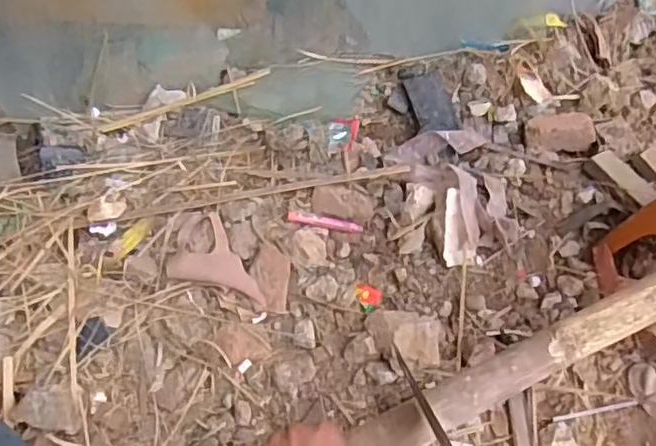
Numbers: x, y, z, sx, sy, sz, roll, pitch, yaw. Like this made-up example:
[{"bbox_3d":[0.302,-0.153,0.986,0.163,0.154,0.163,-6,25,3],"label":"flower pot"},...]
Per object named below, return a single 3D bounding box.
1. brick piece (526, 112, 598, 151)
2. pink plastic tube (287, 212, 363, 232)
[{"bbox_3d":[0.337,-0.133,0.919,0.088,0.033,0.050,3,61,0],"label":"brick piece"},{"bbox_3d":[-0.002,-0.001,0.838,0.101,0.013,0.013,10,60,-13],"label":"pink plastic tube"}]

